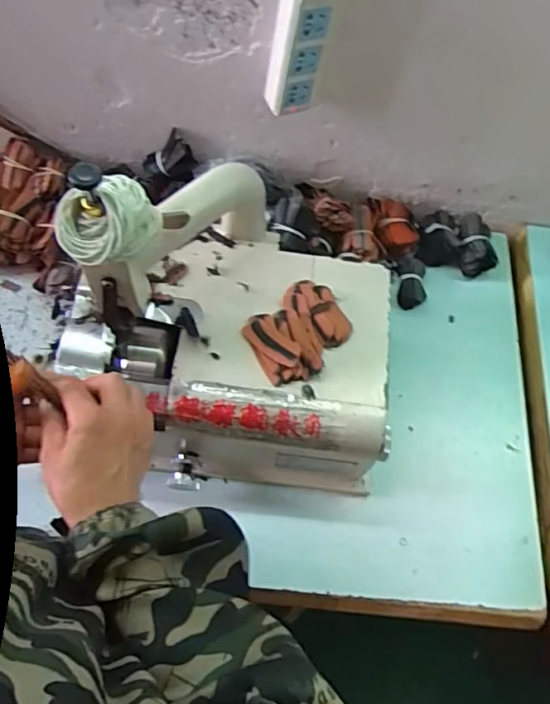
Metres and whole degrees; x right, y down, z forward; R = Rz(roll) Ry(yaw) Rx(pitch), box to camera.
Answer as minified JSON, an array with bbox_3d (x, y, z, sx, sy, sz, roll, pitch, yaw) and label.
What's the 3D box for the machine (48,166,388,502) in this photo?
[{"bbox_3d":[-0.045,-0.026,0.598,0.339,0.369,0.252,6,65,0],"label":"machine"}]

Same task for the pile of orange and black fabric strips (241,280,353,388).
[{"bbox_3d":[0.025,-0.021,0.610,0.113,0.023,0.089,-38,74,-18],"label":"pile of orange and black fabric strips"}]

